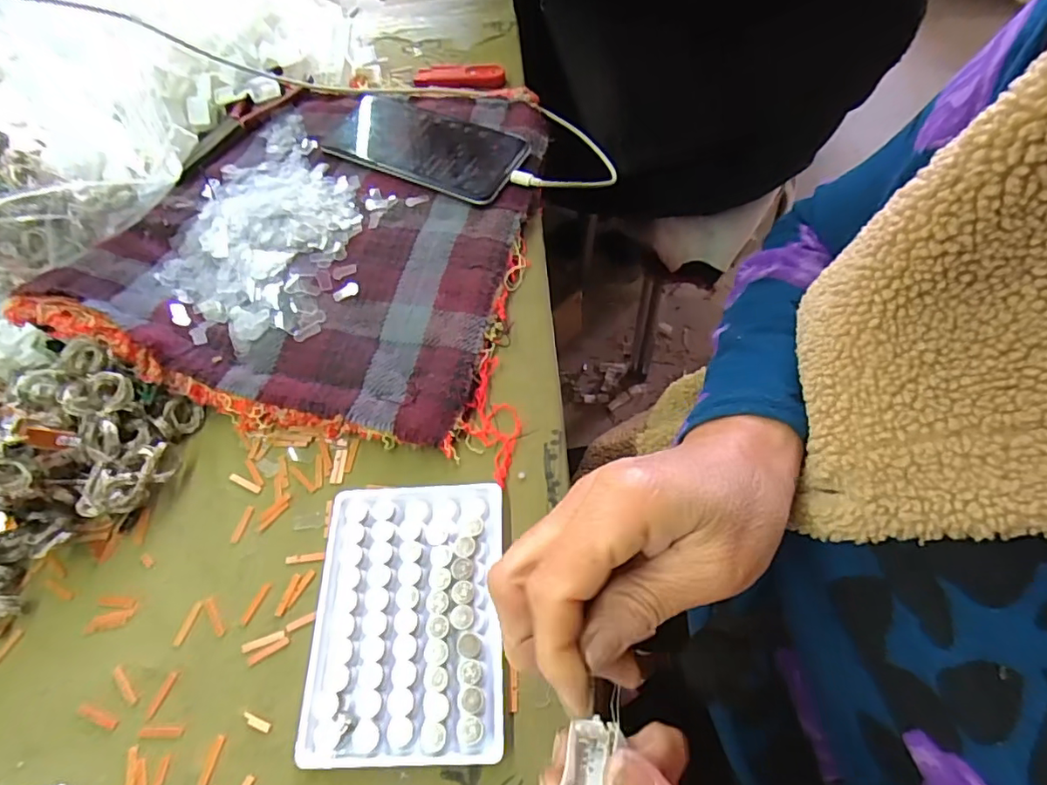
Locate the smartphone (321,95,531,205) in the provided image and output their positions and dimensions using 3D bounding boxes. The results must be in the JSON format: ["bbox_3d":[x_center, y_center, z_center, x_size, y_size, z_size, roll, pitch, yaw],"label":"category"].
[{"bbox_3d":[-0.085,-0.204,0.445,0.174,0.009,0.080,27,66,16],"label":"smartphone"}]

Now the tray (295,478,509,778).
[{"bbox_3d":[-0.058,0.110,0.280,0.093,0.016,0.129,-2,61,1],"label":"tray"}]

